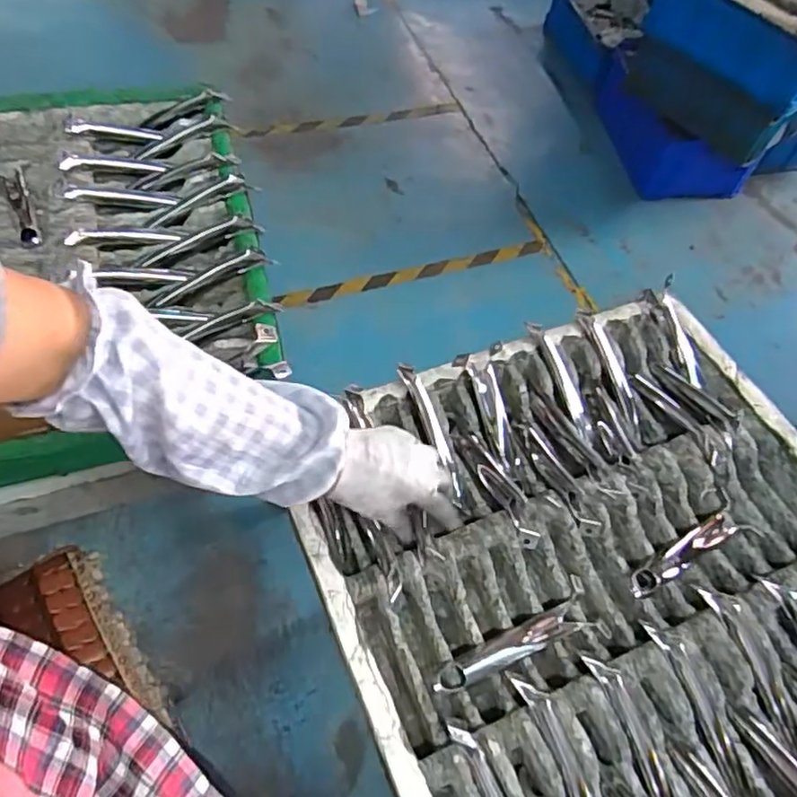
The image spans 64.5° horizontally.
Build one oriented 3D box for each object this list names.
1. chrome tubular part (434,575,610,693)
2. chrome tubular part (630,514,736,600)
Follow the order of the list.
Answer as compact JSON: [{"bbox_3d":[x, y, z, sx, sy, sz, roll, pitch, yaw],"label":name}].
[{"bbox_3d":[0.111,0.224,0.596,0.174,0.021,0.050,-14,60,-13],"label":"chrome tubular part"},{"bbox_3d":[0.292,0.161,0.651,0.144,0.026,0.026,-27,63,-19],"label":"chrome tubular part"}]

